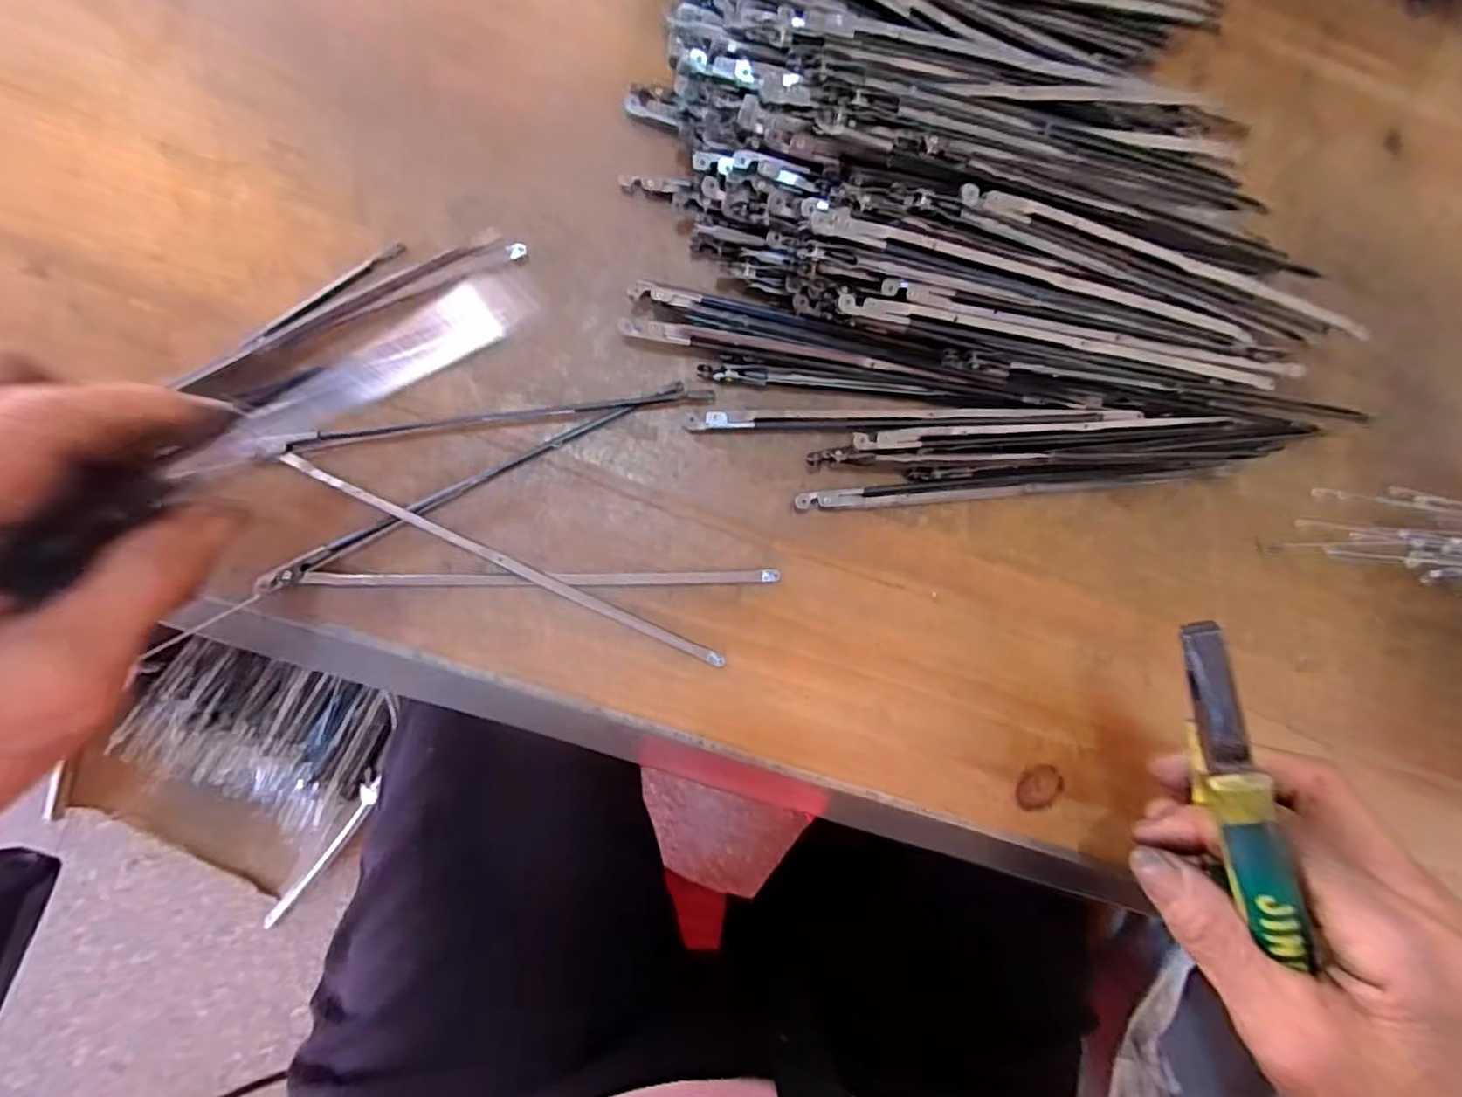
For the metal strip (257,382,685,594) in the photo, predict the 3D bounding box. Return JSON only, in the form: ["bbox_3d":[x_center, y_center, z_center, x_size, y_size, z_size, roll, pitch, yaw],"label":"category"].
[{"bbox_3d":[-0.095,-0.026,0.248,0.168,0.007,0.008,-28,91,-7],"label":"metal strip"}]

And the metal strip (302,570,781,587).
[{"bbox_3d":[-0.068,0.012,0.251,0.173,0.006,0.006,0,88,-7],"label":"metal strip"}]

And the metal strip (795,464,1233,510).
[{"bbox_3d":[0.120,-0.027,0.272,0.188,0.005,0.008,-5,89,-7],"label":"metal strip"}]

